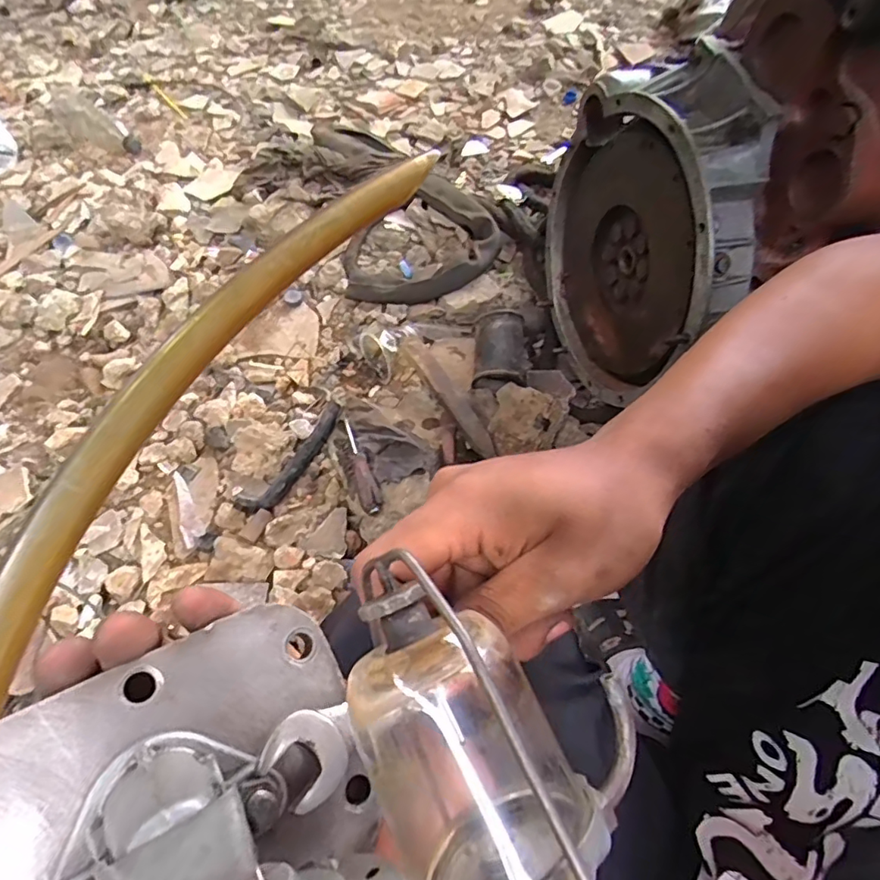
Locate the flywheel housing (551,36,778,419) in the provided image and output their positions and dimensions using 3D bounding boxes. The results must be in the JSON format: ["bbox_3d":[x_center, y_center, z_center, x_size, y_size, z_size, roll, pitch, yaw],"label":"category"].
[{"bbox_3d":[0.246,-0.240,0.672,0.114,0.372,0.346,-5,60,-4],"label":"flywheel housing"}]

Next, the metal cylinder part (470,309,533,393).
[{"bbox_3d":[0.105,-0.143,0.888,0.097,0.085,0.121,5,61,0],"label":"metal cylinder part"}]

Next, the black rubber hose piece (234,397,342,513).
[{"bbox_3d":[-0.216,0.026,0.813,0.043,0.035,0.199,31,64,15],"label":"black rubber hose piece"}]

